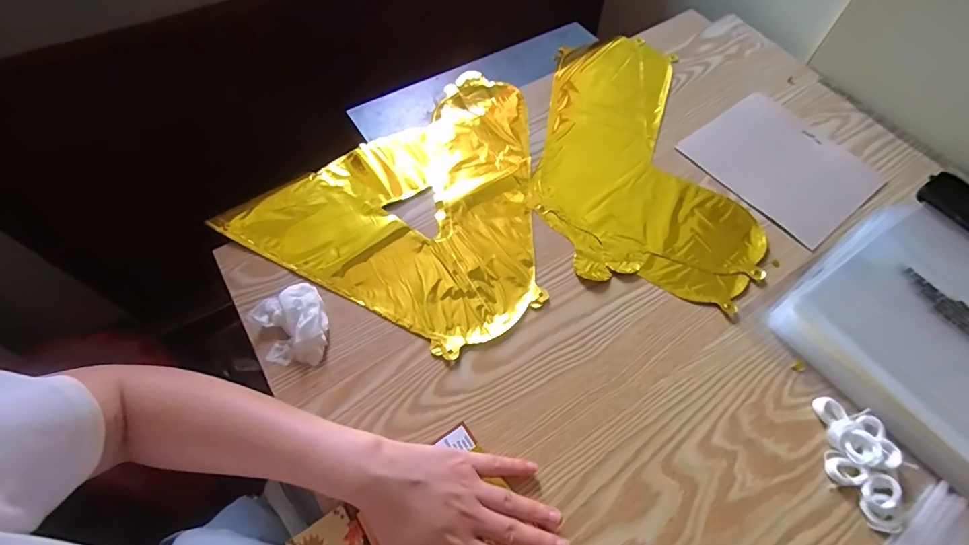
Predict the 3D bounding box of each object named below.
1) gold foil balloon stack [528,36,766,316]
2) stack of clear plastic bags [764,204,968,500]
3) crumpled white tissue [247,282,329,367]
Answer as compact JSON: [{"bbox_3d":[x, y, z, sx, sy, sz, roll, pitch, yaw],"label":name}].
[{"bbox_3d":[0.197,-0.158,0.563,0.242,0.005,0.402,11,60,5],"label":"gold foil balloon stack"},{"bbox_3d":[0.429,0.051,0.430,0.238,0.030,0.213,-33,65,-19],"label":"stack of clear plastic bags"},{"bbox_3d":[-0.177,0.049,0.418,0.061,0.025,0.077,-24,63,-14],"label":"crumpled white tissue"}]

